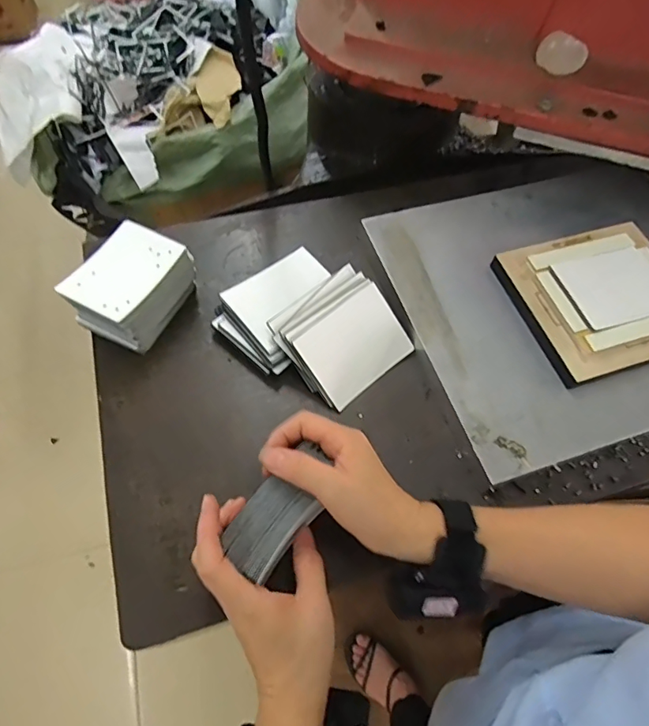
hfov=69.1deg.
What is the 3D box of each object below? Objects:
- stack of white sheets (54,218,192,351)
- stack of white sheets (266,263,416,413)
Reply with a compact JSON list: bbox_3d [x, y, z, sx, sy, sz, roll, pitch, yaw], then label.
[{"bbox_3d":[-0.192,-0.078,0.477,0.078,0.064,0.110,26,64,10],"label":"stack of white sheets"},{"bbox_3d":[0.018,-0.027,0.478,0.112,0.032,0.113,-37,98,-16],"label":"stack of white sheets"}]

